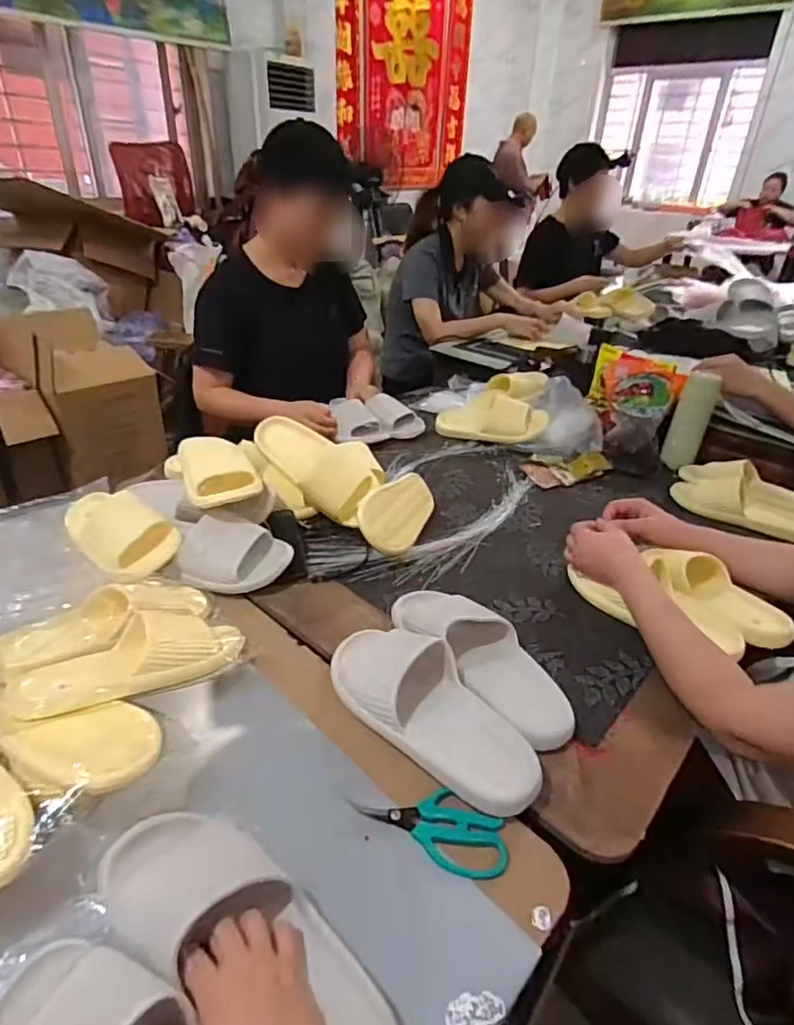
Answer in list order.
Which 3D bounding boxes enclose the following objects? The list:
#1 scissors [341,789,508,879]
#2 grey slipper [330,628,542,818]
[{"bbox_3d":[0.034,0.284,0.525,0.139,0.011,0.058,18,34,23],"label":"scissors"},{"bbox_3d":[0.030,0.203,0.608,0.274,0.067,0.106,27,39,34],"label":"grey slipper"}]

